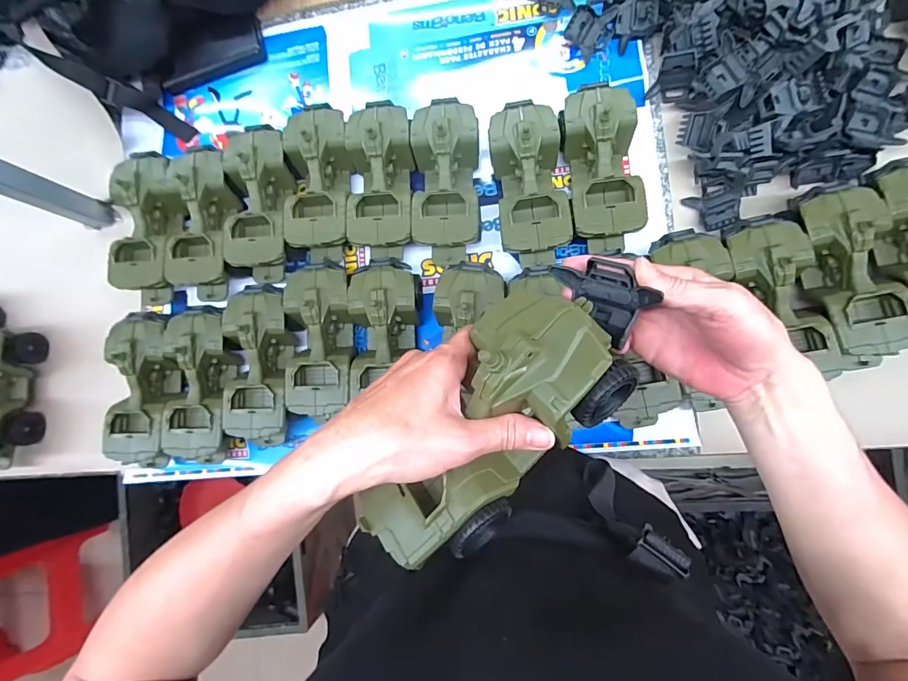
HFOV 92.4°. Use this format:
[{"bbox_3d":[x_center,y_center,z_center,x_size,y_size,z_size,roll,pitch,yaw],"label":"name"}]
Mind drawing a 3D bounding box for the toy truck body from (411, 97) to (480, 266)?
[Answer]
[{"bbox_3d":[-0.008,-0.192,0.536,0.083,0.075,0.191,0,86,7],"label":"toy truck body"}]

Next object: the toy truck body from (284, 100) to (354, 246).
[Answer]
[{"bbox_3d":[-0.168,-0.202,0.559,0.090,0.079,0.182,-8,85,7],"label":"toy truck body"}]

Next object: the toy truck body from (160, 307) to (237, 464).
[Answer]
[{"bbox_3d":[-0.318,0.055,0.548,0.089,0.062,0.187,-2,85,7],"label":"toy truck body"}]

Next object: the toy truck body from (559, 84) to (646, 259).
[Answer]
[{"bbox_3d":[0.171,-0.198,0.513,0.081,0.075,0.188,-4,85,7],"label":"toy truck body"}]

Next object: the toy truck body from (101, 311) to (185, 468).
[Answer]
[{"bbox_3d":[-0.395,0.060,0.562,0.078,0.070,0.190,-4,85,7],"label":"toy truck body"}]

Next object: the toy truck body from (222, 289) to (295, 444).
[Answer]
[{"bbox_3d":[-0.238,0.031,0.540,0.079,0.068,0.183,-4,85,7],"label":"toy truck body"}]

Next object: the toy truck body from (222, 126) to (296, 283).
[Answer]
[{"bbox_3d":[-0.247,-0.173,0.566,0.080,0.081,0.196,-4,85,7],"label":"toy truck body"}]

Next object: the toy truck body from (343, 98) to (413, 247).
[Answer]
[{"bbox_3d":[-0.089,-0.199,0.548,0.082,0.078,0.180,-4,85,7],"label":"toy truck body"}]

